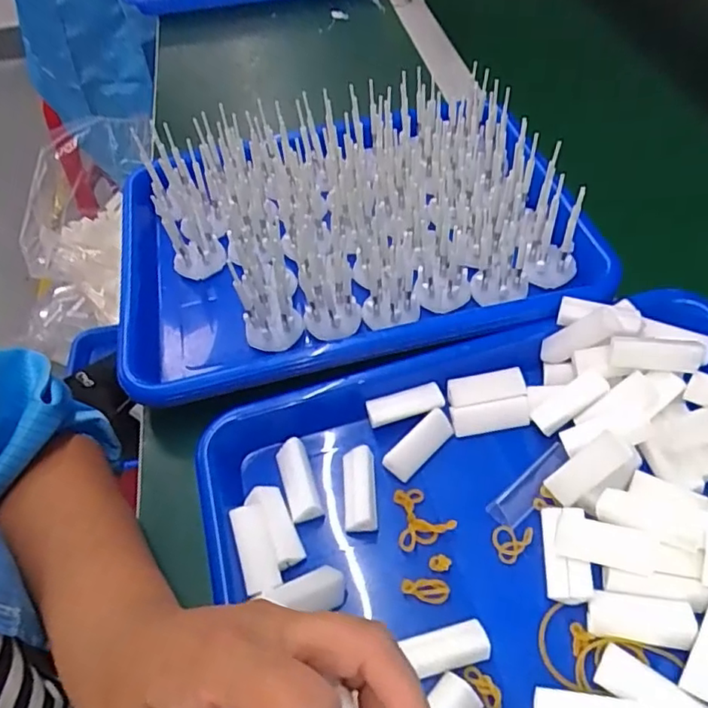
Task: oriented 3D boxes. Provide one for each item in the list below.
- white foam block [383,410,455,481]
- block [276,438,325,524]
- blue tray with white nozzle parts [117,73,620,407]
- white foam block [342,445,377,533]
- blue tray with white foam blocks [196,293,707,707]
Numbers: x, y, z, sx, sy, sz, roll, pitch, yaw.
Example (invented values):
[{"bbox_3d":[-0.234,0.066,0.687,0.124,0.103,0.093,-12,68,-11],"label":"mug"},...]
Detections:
[{"bbox_3d":[0.038,0.054,0.349,0.046,0.013,0.017,-39,58,-23],"label":"white foam block"},{"bbox_3d":[-0.032,0.073,0.339,0.018,0.012,0.046,-17,52,-8],"label":"block"},{"bbox_3d":[-0.011,-0.100,0.431,0.335,0.081,0.253,-10,52,-2],"label":"blue tray with white nozzle parts"},{"bbox_3d":[0.003,0.077,0.334,0.018,0.012,0.046,-5,52,2],"label":"white foam block"},{"bbox_3d":[0.098,0.092,0.299,0.331,0.047,0.253,-16,52,-7],"label":"blue tray with white foam blocks"}]

